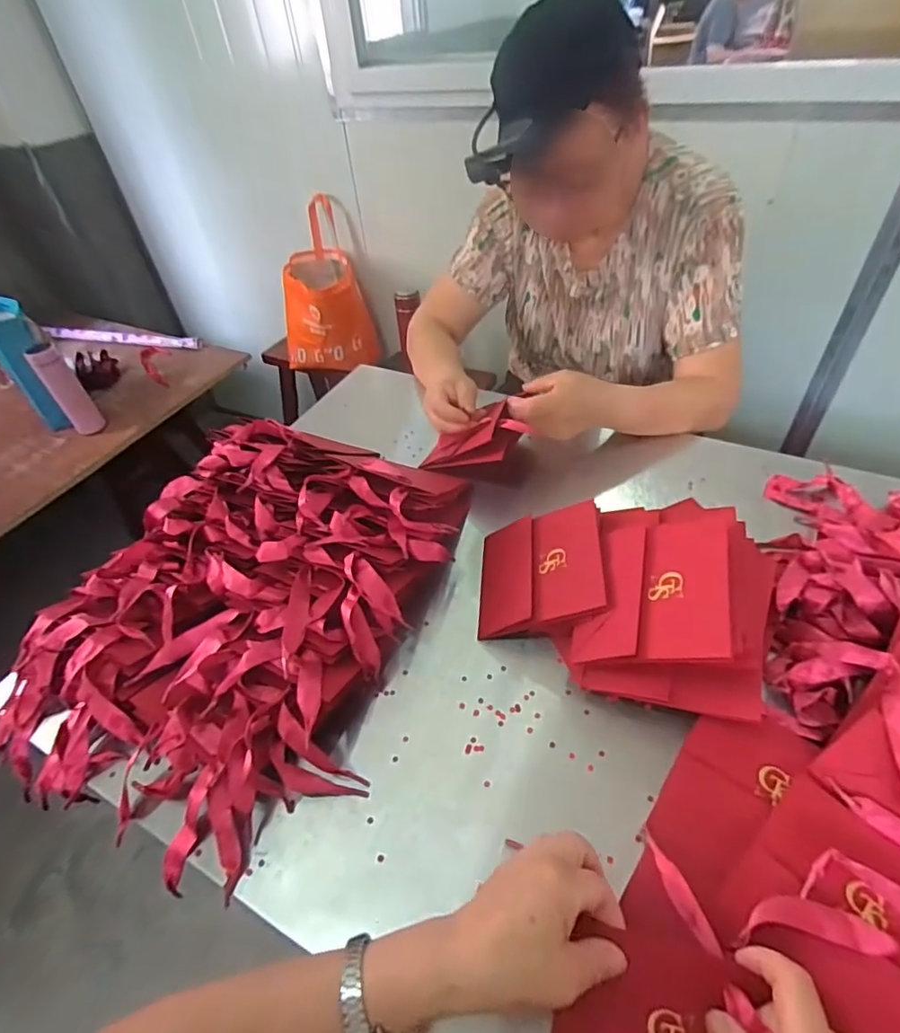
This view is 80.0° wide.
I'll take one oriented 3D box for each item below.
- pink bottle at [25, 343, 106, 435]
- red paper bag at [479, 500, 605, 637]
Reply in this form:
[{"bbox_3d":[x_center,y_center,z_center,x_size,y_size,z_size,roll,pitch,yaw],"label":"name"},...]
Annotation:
[{"bbox_3d":[-0.915,-0.295,1.288,0.069,0.220,0.078,-33,51,-24],"label":"pink bottle"},{"bbox_3d":[0.093,0.053,0.571,0.138,0.011,0.144,-20,39,25],"label":"red paper bag"}]

